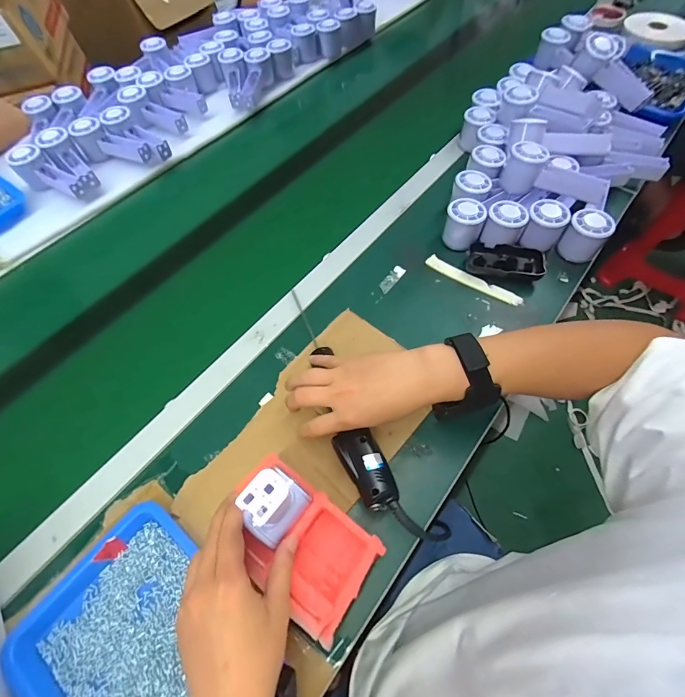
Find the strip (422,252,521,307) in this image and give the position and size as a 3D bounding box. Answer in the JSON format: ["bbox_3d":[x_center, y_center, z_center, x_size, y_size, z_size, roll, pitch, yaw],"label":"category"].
[{"bbox_3d":[0.197,-0.104,0.557,0.151,0.008,0.021,33,67,19],"label":"strip"}]

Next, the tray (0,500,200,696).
[{"bbox_3d":[-0.184,0.284,0.345,0.218,0.031,0.170,37,68,20],"label":"tray"}]

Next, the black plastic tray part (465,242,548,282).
[{"bbox_3d":[0.244,-0.127,0.549,0.105,0.030,0.060,18,63,12],"label":"black plastic tray part"}]

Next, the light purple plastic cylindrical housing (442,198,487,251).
[{"bbox_3d":[0.185,-0.187,0.566,0.054,0.059,0.057,-1,61,2],"label":"light purple plastic cylindrical housing"}]

